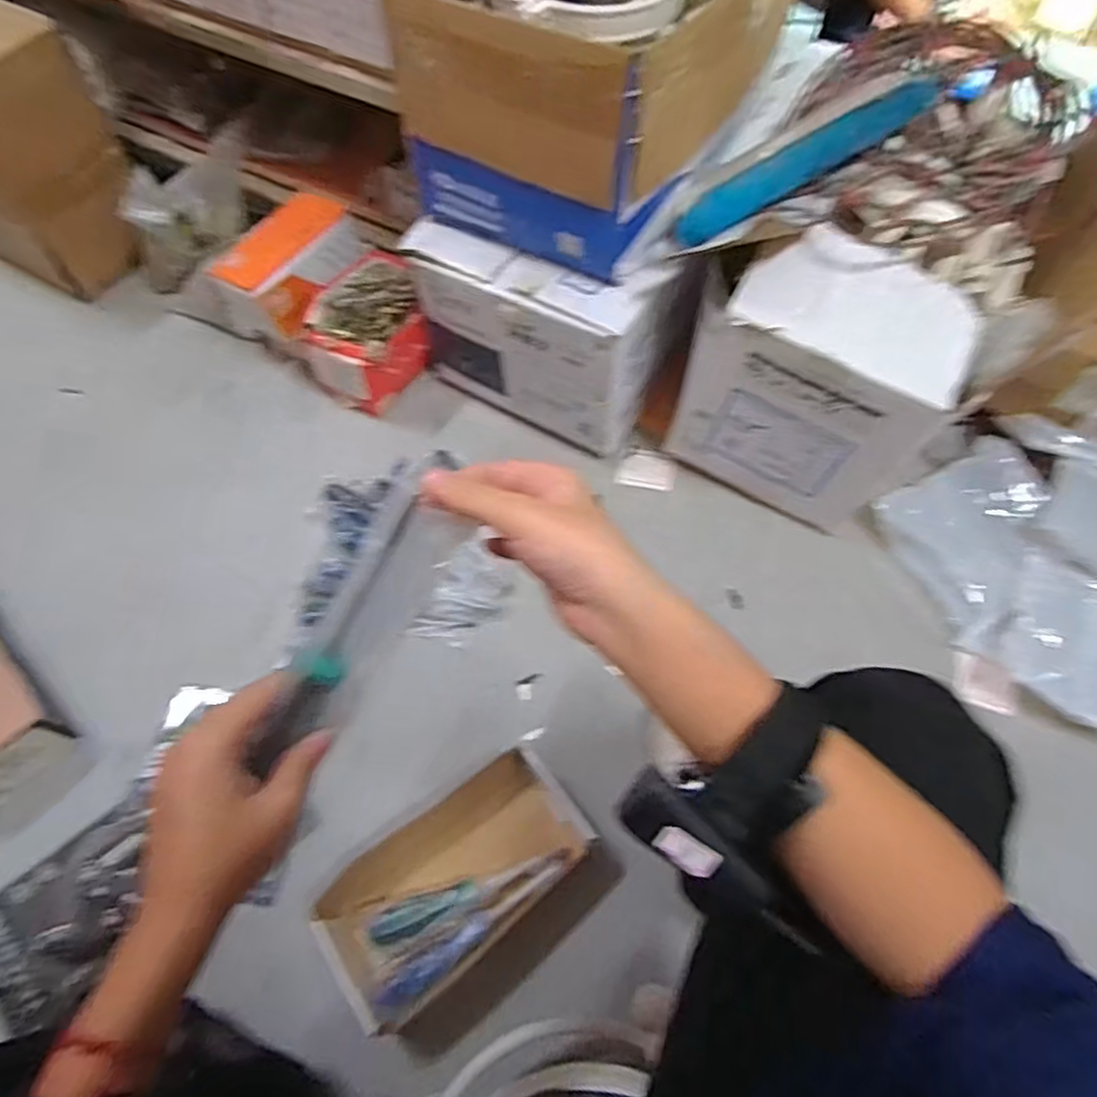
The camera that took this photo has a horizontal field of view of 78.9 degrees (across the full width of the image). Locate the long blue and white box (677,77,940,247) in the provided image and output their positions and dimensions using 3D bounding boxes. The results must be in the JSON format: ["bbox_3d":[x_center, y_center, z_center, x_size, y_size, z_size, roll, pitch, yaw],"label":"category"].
[{"bbox_3d":[0.243,-0.375,0.655,0.246,0.043,0.024,-21,57,28],"label":"long blue and white box"}]

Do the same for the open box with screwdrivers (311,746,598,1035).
[{"bbox_3d":[-0.086,0.326,0.668,0.260,0.064,0.146,-34,66,-17],"label":"open box with screwdrivers"}]

